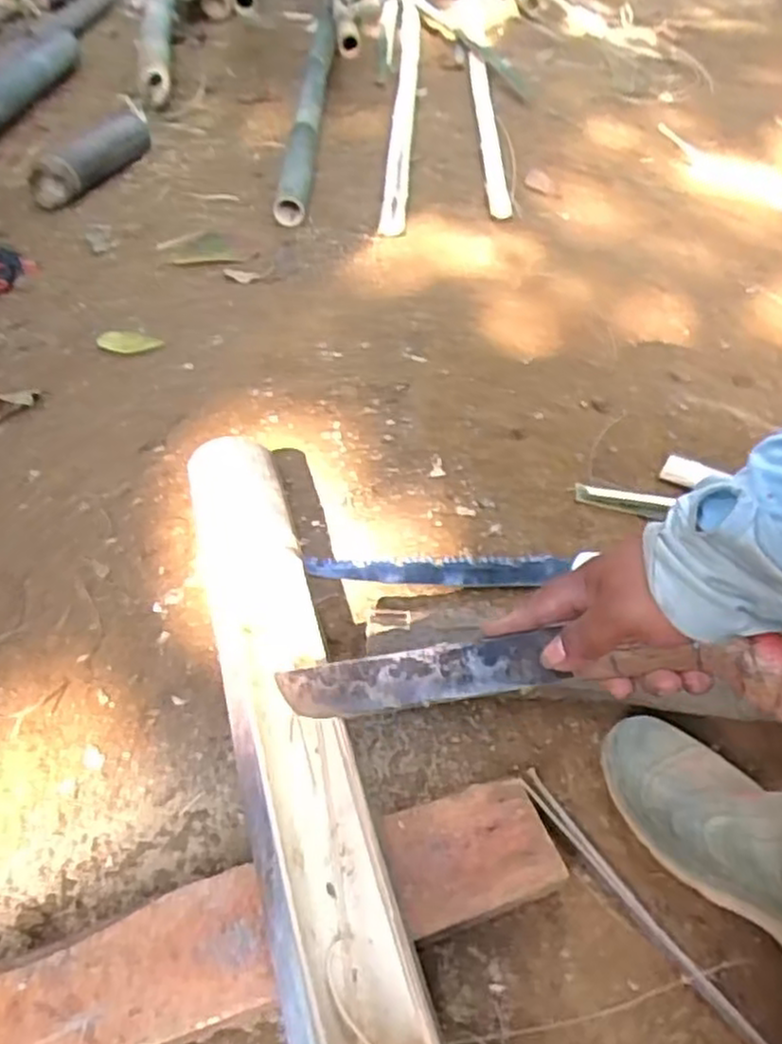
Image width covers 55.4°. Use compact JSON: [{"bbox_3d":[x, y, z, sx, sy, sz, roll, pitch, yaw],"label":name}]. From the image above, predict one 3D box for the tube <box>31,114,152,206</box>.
[{"bbox_3d":[-0.598,-0.741,1.509,0.103,0.091,0.310,12,47,14],"label":"tube"}]

